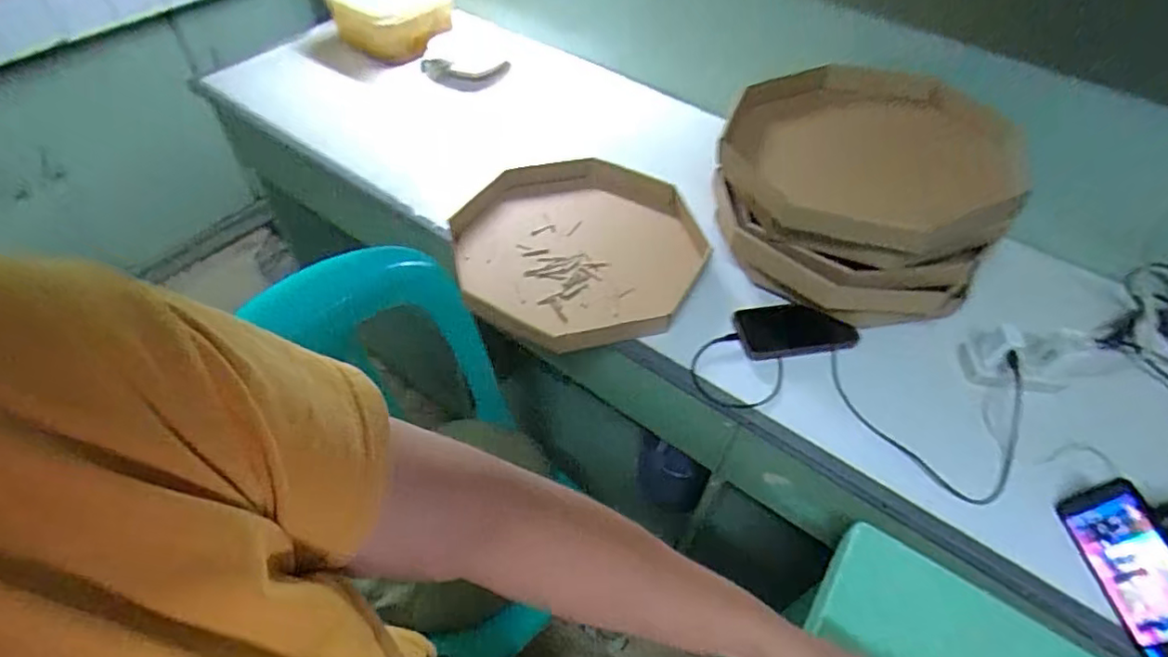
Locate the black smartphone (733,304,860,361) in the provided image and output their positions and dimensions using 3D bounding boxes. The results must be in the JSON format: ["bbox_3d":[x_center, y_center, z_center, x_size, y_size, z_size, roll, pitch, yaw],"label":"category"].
[{"bbox_3d":[0.276,0.001,0.779,0.154,0.012,0.076,-3,60,-1],"label":"black smartphone"}]

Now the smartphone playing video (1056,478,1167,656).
[{"bbox_3d":[0.538,0.236,0.578,0.012,0.079,0.161,10,49,-17],"label":"smartphone playing video"}]

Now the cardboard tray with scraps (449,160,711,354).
[{"bbox_3d":[-0.013,-0.119,0.862,0.371,0.087,0.352,7,42,2],"label":"cardboard tray with scraps"}]

